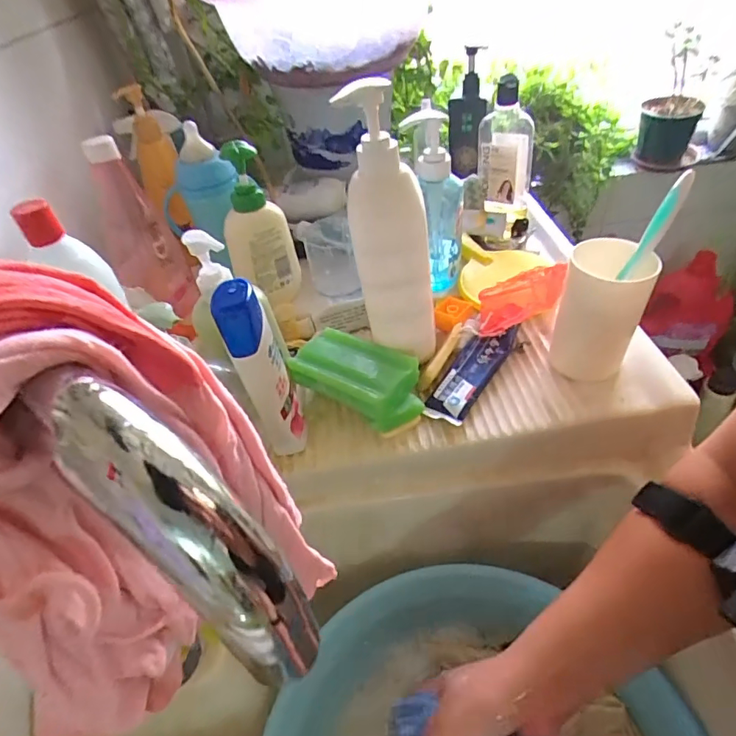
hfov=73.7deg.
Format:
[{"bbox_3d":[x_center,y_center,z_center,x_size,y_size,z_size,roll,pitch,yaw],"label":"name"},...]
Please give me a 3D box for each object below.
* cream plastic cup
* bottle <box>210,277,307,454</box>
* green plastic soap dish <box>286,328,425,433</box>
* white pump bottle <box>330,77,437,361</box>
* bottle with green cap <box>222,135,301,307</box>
[{"bbox_3d":[0.212,-0.048,0.453,0.067,0.121,0.073,13,46,21],"label":"cream plastic cup"},{"bbox_3d":[-0.087,0.005,0.415,0.046,0.154,0.063,-22,45,-16],"label":"bottle"},{"bbox_3d":[-0.008,0.012,0.481,0.128,0.045,0.071,22,50,28],"label":"green plastic soap dish"},{"bbox_3d":[0.025,-0.121,0.453,0.075,0.224,0.088,-3,43,4],"label":"white pump bottle"},{"bbox_3d":[-0.121,-0.157,0.550,0.065,0.171,0.055,0,43,8],"label":"bottle with green cap"}]

